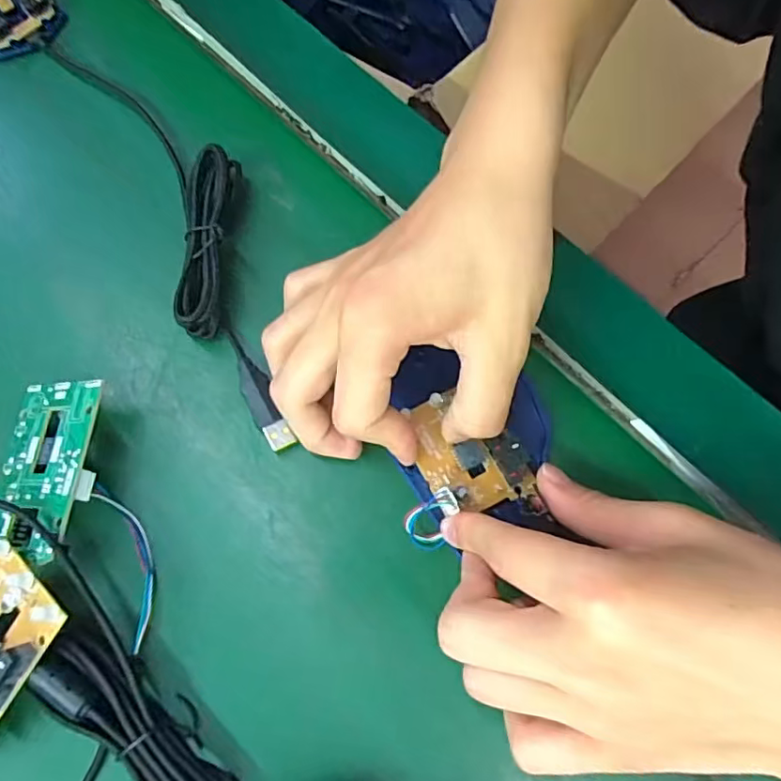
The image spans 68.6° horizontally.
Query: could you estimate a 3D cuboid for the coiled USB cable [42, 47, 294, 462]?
[{"bbox_3d":[-0.103,-0.096,0.295,0.060,0.028,0.272,-26,74,-9],"label":"coiled USB cable"}]

